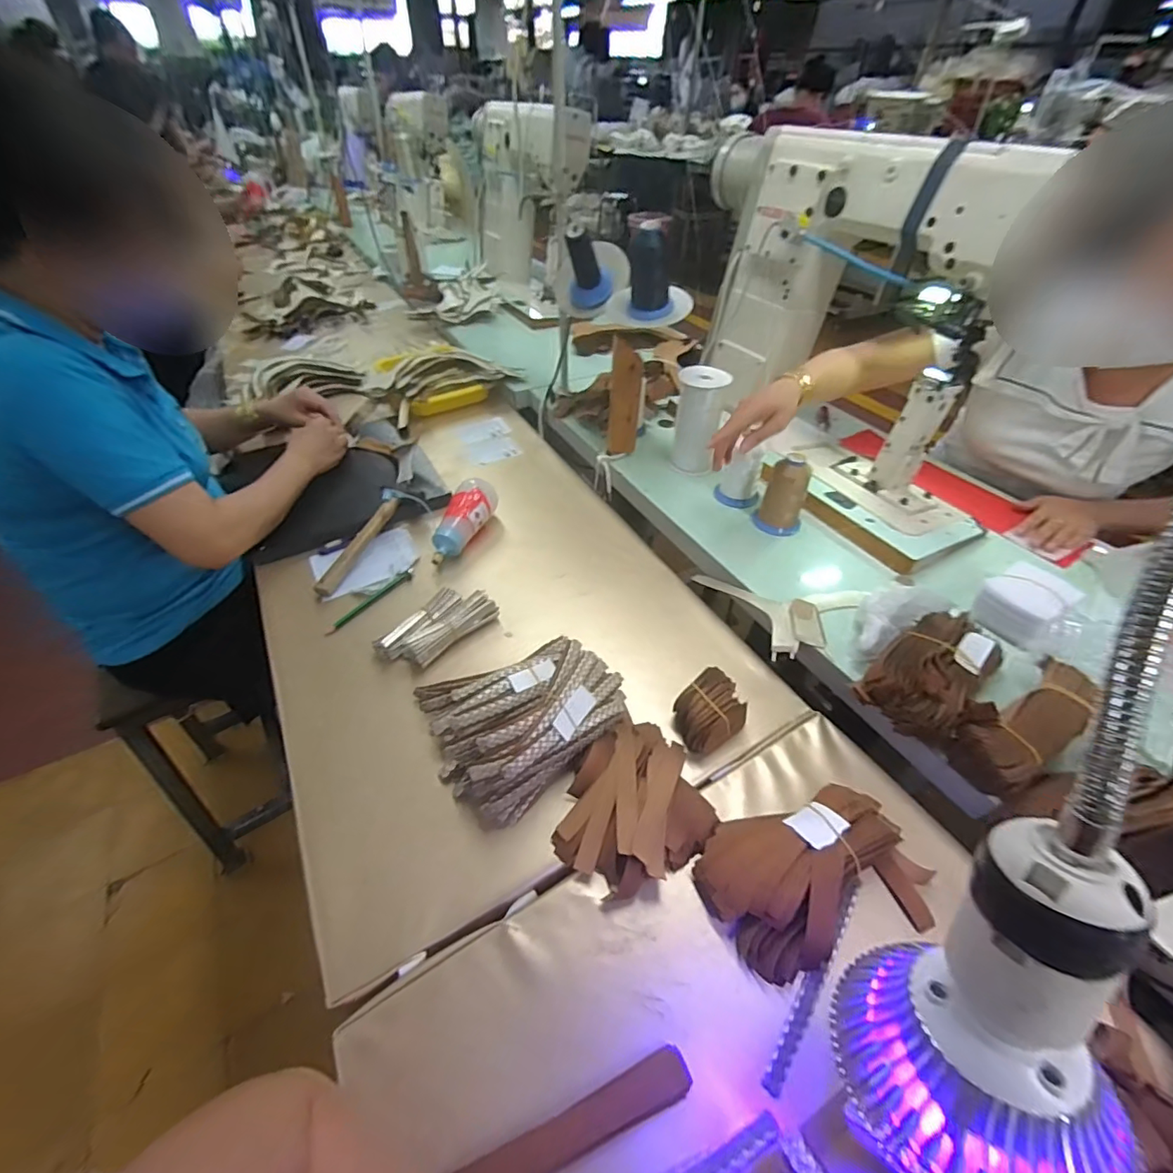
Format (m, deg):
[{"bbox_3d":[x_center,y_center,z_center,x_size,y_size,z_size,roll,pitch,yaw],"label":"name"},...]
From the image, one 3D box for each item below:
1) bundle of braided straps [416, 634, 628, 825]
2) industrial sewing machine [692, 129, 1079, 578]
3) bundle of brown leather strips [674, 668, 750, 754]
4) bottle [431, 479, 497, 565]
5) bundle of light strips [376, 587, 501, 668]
[{"bbox_3d":[-0.076,0.121,0.546,0.188,0.077,0.173,-31,54,-28],"label":"bundle of braided straps"},{"bbox_3d":[0.371,-0.394,0.774,0.209,0.406,0.641,-12,47,-13],"label":"industrial sewing machine"},{"bbox_3d":[0.130,0.137,0.548,0.076,0.056,0.065,-25,51,-24],"label":"bundle of brown leather strips"},{"bbox_3d":[-0.183,-0.099,0.757,0.050,0.054,0.155,17,60,15],"label":"bottle"},{"bbox_3d":[-0.184,0.047,0.639,0.074,0.030,0.134,31,52,26],"label":"bundle of light strips"}]

